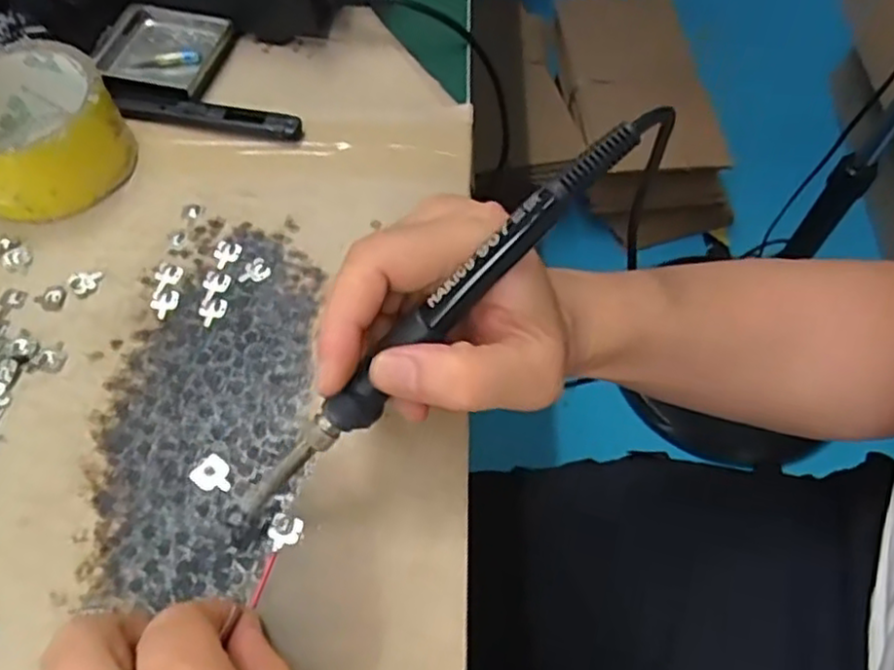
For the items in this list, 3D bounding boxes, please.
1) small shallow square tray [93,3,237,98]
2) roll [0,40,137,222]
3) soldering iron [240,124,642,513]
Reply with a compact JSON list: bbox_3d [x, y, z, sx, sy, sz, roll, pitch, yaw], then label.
[{"bbox_3d":[-0.172,-0.173,0.425,0.069,0.013,0.070,9,58,5],"label":"small shallow square tray"},{"bbox_3d":[-0.218,-0.109,0.368,0.082,0.048,0.084,0,58,-1],"label":"roll"},{"bbox_3d":[-0.008,0.000,0.246,0.194,0.014,0.015,-45,64,13],"label":"soldering iron"}]

